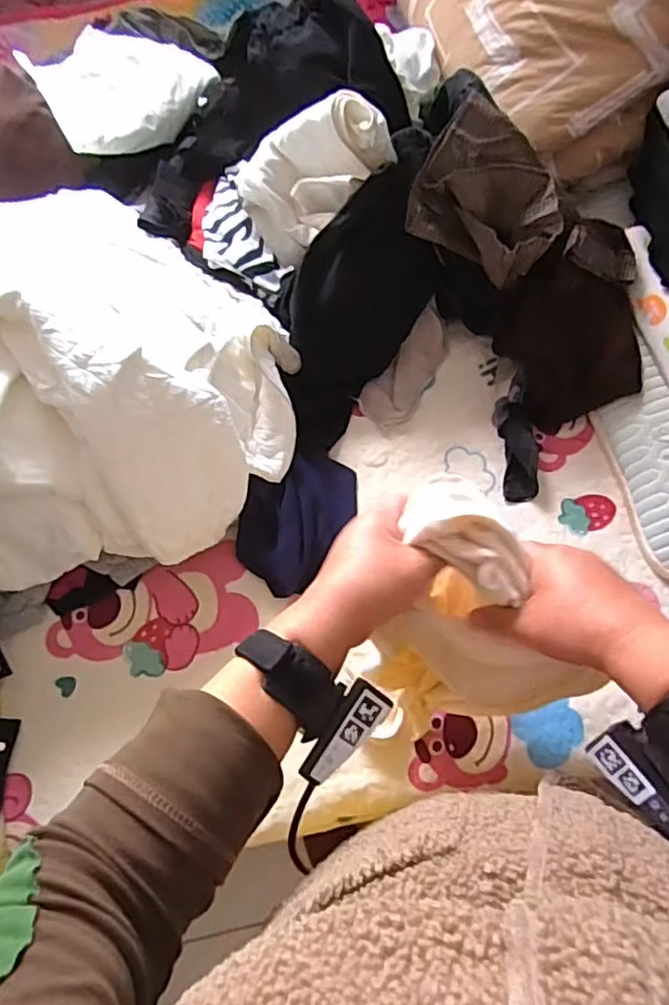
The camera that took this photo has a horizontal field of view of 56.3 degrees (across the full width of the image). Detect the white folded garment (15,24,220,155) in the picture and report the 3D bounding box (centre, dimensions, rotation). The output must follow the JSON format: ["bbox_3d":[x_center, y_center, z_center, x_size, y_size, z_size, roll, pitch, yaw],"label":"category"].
[{"bbox_3d":[-0.352,-0.708,1.058,0.281,0.074,0.214,-34,71,-11],"label":"white folded garment"}]

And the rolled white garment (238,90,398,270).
[{"bbox_3d":[-0.031,-0.488,0.917,0.235,0.060,0.156,-33,106,18],"label":"rolled white garment"}]

